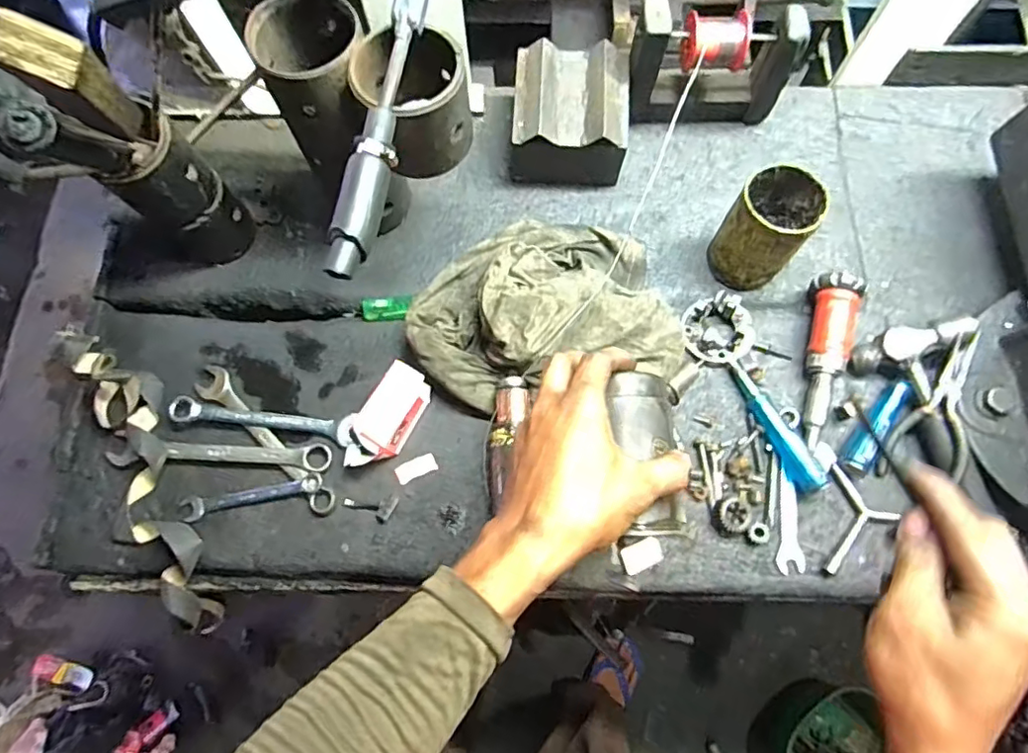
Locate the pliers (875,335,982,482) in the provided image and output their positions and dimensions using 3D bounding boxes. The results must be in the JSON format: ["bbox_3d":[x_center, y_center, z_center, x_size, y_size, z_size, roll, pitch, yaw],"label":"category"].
[{"bbox_3d":[0.402,0.033,0.539,0.060,0.025,0.149,24,90,9],"label":"pliers"}]

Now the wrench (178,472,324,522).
[{"bbox_3d":[-0.262,0.121,0.575,0.146,0.012,0.024,-10,73,-1],"label":"wrench"}]

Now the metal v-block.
[{"bbox_3d":[0.061,-0.281,0.634,0.120,0.101,0.117,7,74,4],"label":"metal v-block"}]

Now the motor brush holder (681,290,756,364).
[{"bbox_3d":[0.212,-0.050,0.597,0.068,0.026,0.072,0,73,2],"label":"motor brush holder"}]

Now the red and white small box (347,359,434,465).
[{"bbox_3d":[-0.127,0.042,0.577,0.046,0.038,0.107,27,76,9],"label":"red and white small box"}]

